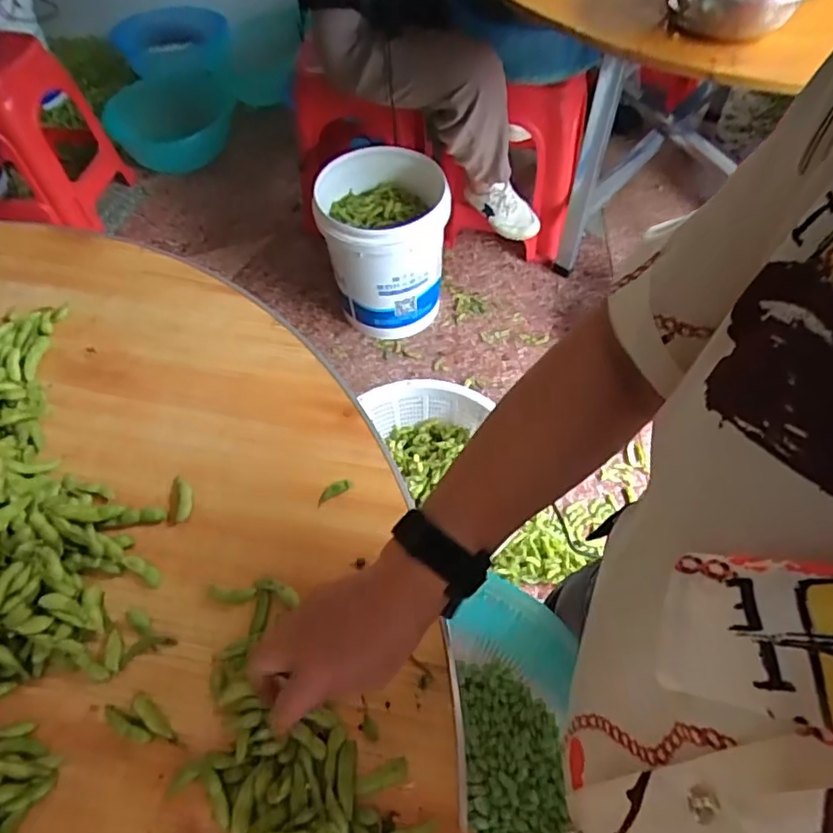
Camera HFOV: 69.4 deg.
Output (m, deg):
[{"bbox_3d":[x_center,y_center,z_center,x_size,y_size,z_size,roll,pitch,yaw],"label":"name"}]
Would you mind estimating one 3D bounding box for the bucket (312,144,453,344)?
[{"bbox_3d":[-0.077,-0.418,1.508,0.294,0.417,0.284,-1,57,1],"label":"bucket"}]

